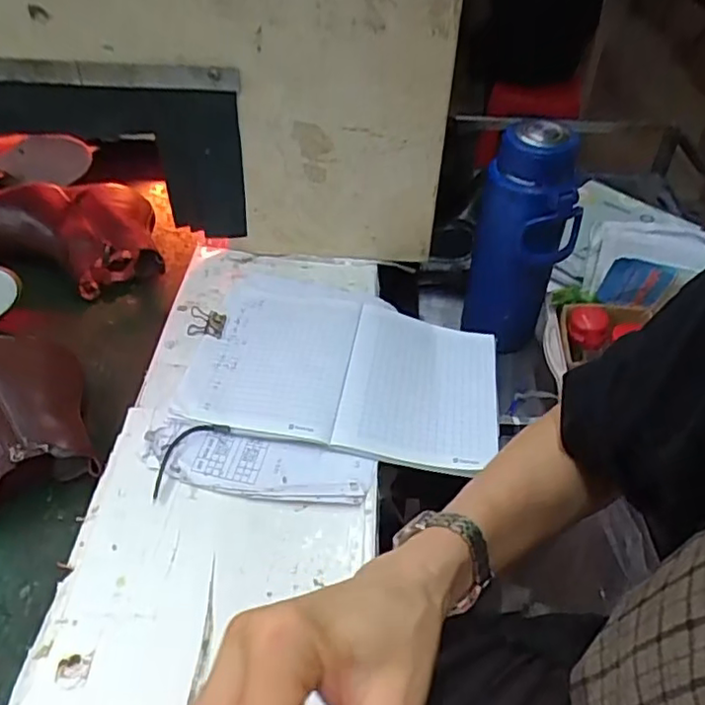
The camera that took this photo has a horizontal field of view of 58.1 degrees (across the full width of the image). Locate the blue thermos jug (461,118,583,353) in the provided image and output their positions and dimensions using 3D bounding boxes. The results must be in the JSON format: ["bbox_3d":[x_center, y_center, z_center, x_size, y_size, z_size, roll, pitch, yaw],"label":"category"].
[{"bbox_3d":[0.199,-0.117,0.758,0.106,0.288,0.080,14,46,11],"label":"blue thermos jug"}]

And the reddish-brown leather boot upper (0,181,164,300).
[{"bbox_3d":[-0.374,-0.150,0.797,0.258,0.088,0.148,-4,45,-6],"label":"reddish-brown leather boot upper"}]

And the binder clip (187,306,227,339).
[{"bbox_3d":[-0.157,-0.034,0.682,0.040,0.018,0.031,10,45,9],"label":"binder clip"}]

